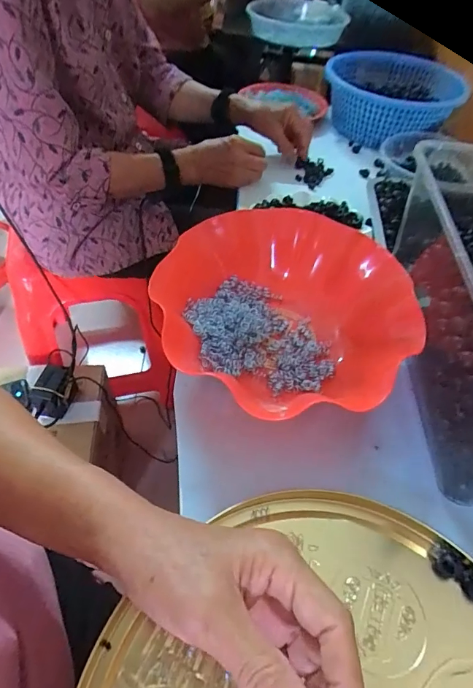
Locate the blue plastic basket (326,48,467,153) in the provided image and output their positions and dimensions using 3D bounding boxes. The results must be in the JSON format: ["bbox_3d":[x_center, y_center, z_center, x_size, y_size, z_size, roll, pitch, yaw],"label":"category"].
[{"bbox_3d":[0.313,-0.503,0.871,0.259,0.113,0.256,8,49,4],"label":"blue plastic basket"}]

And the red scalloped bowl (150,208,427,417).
[{"bbox_3d":[0.040,-0.034,0.387,0.209,0.071,0.203,1,49,-2],"label":"red scalloped bowl"}]

